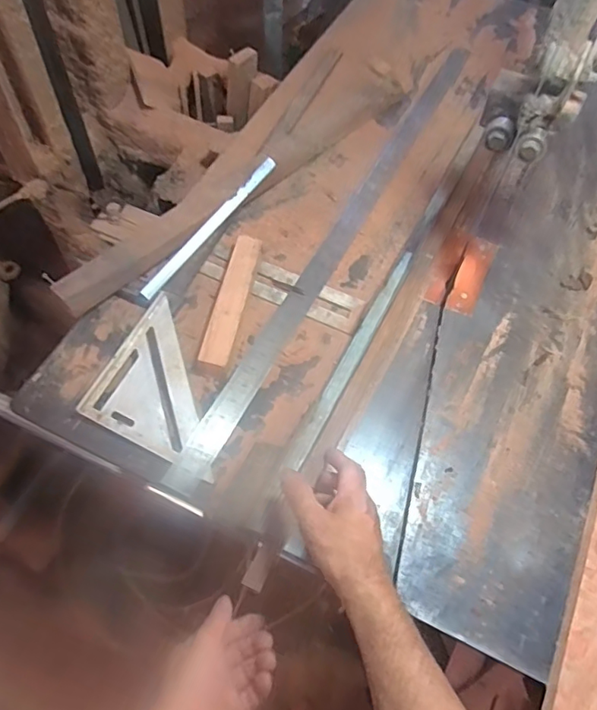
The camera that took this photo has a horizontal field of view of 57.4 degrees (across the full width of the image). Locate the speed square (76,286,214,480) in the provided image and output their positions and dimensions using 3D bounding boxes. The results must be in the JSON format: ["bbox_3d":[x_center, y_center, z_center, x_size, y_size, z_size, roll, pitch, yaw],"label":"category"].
[{"bbox_3d":[-0.198,0.046,0.672,0.145,0.025,0.242,-12,62,-11],"label":"speed square"}]

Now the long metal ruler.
[{"bbox_3d":[0.090,-0.223,0.860,0.043,0.011,0.999,26,61,11],"label":"long metal ruler"}]

